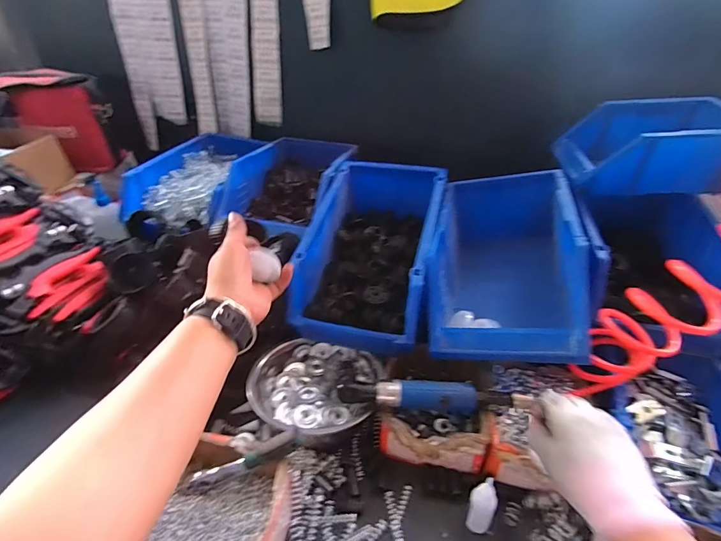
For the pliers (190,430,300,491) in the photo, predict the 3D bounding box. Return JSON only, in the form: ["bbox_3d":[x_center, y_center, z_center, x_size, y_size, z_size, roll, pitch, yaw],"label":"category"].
[{"bbox_3d":[-0.130,0.216,0.426,0.137,0.021,0.015,-26,31,8],"label":"pliers"}]

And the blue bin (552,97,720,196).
[{"bbox_3d":[0.474,-0.208,0.636,0.233,0.124,0.148,5,31,3],"label":"blue bin"}]

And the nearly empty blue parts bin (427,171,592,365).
[{"bbox_3d":[0.231,-0.030,0.596,0.199,0.159,0.360,-4,28,26],"label":"nearly empty blue parts bin"}]

